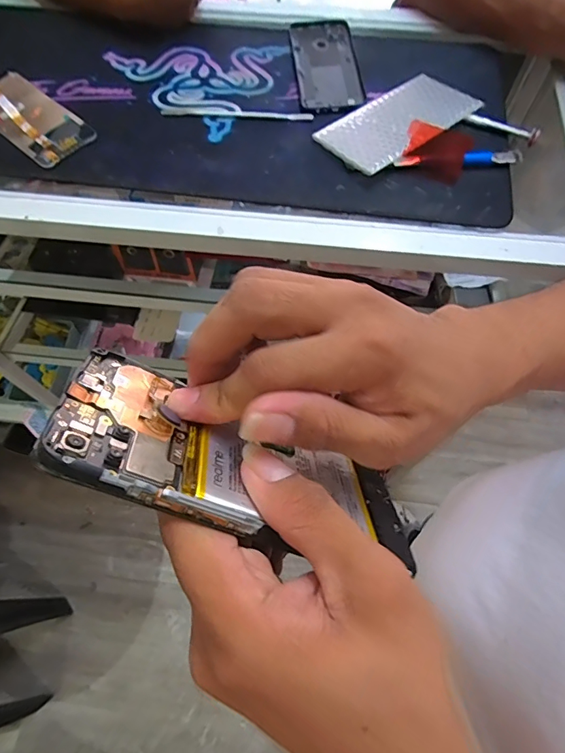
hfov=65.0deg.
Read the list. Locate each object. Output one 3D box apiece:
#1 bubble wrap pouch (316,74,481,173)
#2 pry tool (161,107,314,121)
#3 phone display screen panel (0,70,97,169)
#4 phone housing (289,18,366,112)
[{"bbox_3d":[0.124,-0.276,0.475,0.164,0.011,0.085,-37,71,-16],"label":"bubble wrap pouch"},{"bbox_3d":[-0.050,-0.289,0.487,0.164,0.005,0.012,5,65,2],"label":"pry tool"},{"bbox_3d":[-0.276,-0.289,0.477,0.148,0.033,0.072,39,71,13],"label":"phone display screen panel"},{"bbox_3d":[0.052,-0.374,0.530,0.074,0.010,0.159,-5,65,-3],"label":"phone housing"}]

